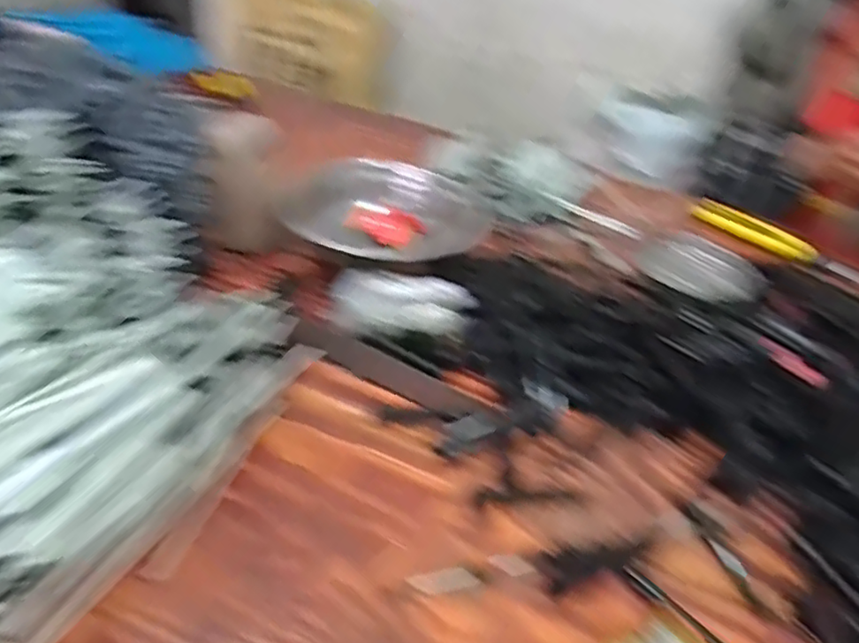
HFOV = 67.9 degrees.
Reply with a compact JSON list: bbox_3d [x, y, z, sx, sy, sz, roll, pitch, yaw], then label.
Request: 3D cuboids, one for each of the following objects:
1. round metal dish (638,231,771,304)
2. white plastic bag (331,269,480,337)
[{"bbox_3d":[0.324,-0.064,0.767,0.136,0.011,0.135,4,38,-3],"label":"round metal dish"},{"bbox_3d":[-0.026,-0.018,0.627,0.136,0.028,0.060,4,38,-3],"label":"white plastic bag"}]

